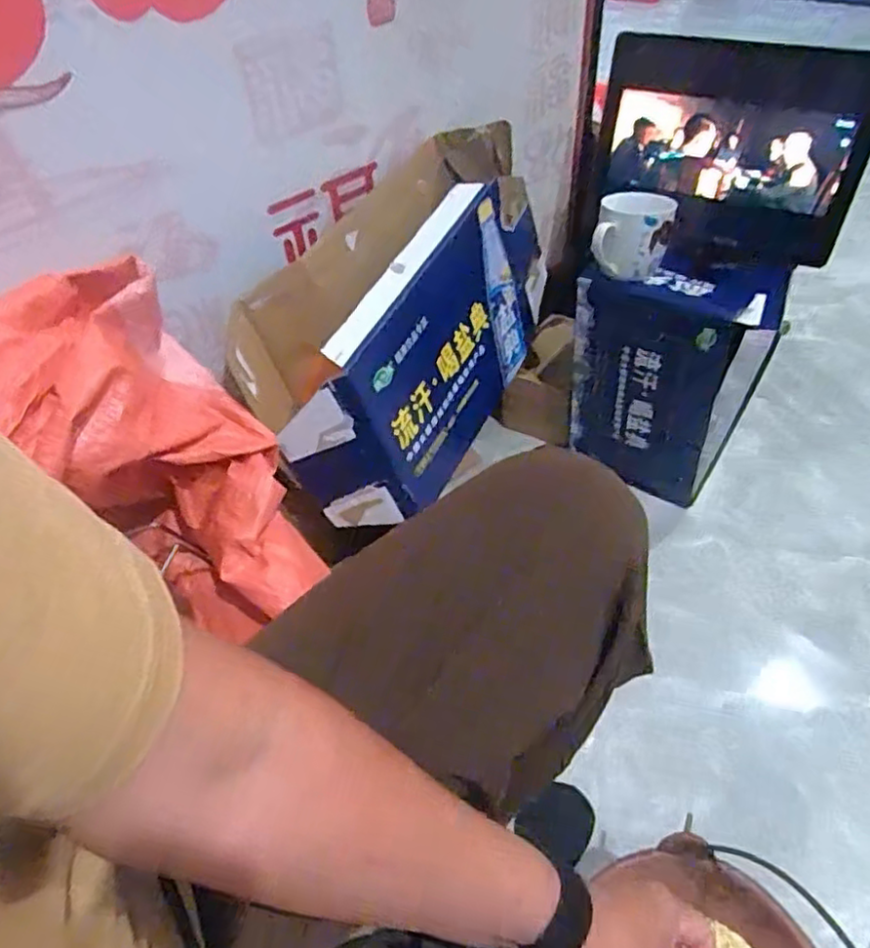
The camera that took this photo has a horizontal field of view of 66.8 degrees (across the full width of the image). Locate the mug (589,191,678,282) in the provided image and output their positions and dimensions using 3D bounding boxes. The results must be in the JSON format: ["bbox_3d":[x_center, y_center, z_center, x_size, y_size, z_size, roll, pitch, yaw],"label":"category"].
[{"bbox_3d":[0.232,-0.278,0.776,0.086,0.073,0.083,10,49,13],"label":"mug"}]

